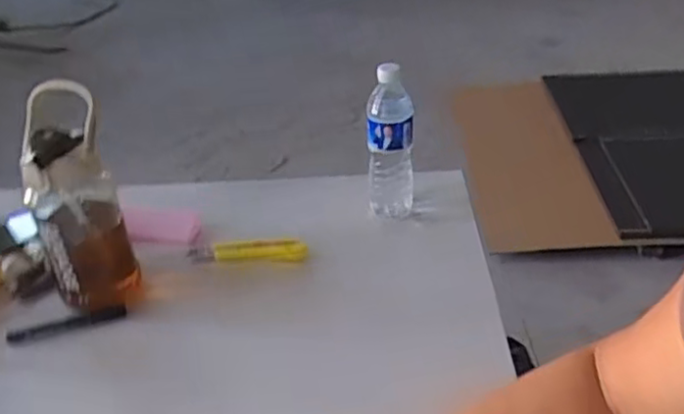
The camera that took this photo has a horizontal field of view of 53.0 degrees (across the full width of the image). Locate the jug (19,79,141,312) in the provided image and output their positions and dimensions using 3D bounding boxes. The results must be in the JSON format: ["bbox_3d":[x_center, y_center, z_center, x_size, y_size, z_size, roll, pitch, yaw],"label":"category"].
[{"bbox_3d":[-0.330,-0.003,0.855,0.095,0.284,0.103,-14,35,-15],"label":"jug"}]

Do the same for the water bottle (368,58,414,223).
[{"bbox_3d":[0.071,-0.080,0.991,0.066,0.250,0.064,1,34,7],"label":"water bottle"}]

